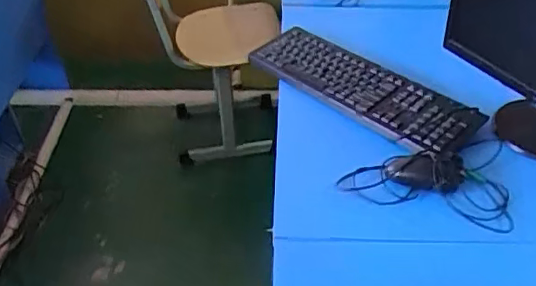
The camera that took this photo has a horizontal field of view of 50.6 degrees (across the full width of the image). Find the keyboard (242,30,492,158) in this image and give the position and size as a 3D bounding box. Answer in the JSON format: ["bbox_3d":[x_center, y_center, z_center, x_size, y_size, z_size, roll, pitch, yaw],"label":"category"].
[{"bbox_3d":[0.166,-0.100,1.030,0.132,0.040,0.423,-33,52,-32],"label":"keyboard"}]

